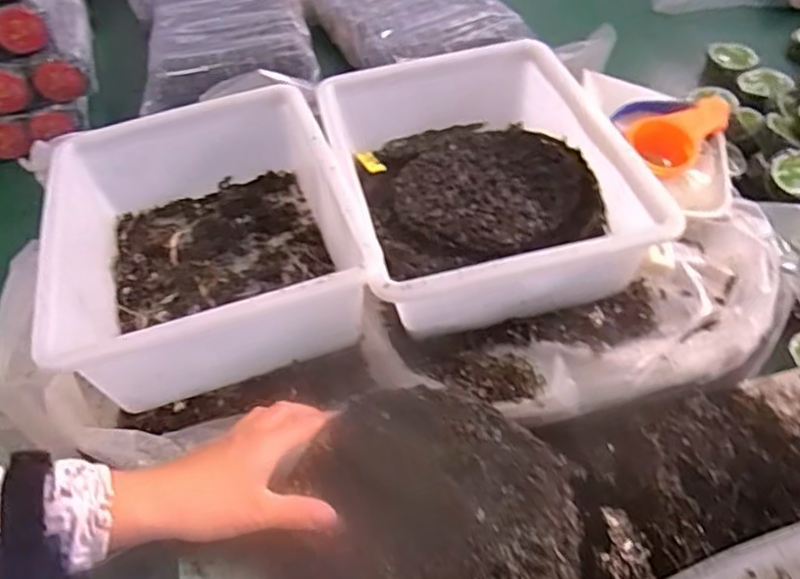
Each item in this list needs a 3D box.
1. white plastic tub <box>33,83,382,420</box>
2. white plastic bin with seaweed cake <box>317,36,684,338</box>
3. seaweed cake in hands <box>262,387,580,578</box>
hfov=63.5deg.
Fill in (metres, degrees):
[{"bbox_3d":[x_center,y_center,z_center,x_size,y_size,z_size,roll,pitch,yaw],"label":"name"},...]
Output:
[{"bbox_3d":[-0.192,-0.063,0.660,0.259,0.139,0.363,-16,52,-8],"label":"white plastic tub"},{"bbox_3d":[0.086,-0.126,0.693,0.291,0.107,0.367,-12,51,-6],"label":"white plastic bin with seaweed cake"},{"bbox_3d":[0.011,0.156,0.431,0.193,0.016,0.189,-28,54,-18],"label":"seaweed cake in hands"}]

